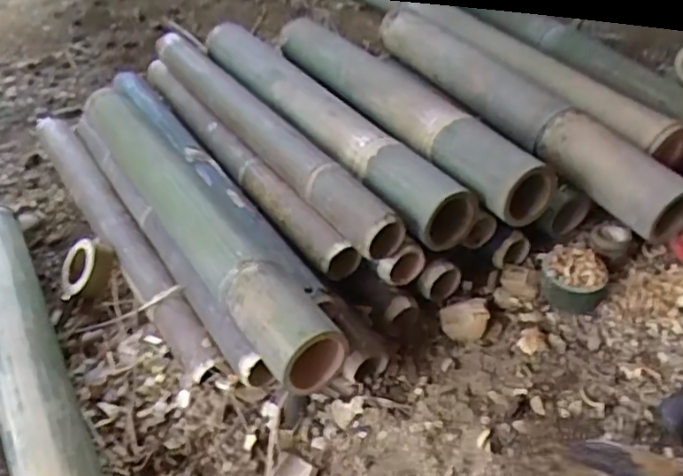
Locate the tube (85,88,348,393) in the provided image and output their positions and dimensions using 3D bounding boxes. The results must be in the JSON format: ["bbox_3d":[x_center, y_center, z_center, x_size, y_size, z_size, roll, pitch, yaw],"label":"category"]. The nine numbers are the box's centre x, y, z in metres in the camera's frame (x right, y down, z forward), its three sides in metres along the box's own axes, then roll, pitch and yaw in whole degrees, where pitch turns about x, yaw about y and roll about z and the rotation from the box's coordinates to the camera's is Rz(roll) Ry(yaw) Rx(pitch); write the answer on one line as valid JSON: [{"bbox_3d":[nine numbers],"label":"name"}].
[{"bbox_3d":[-0.189,-0.047,0.778,0.085,0.064,0.600,-27,46,-22],"label":"tube"}]

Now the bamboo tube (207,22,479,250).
[{"bbox_3d":[-0.044,-0.180,0.912,0.090,0.094,0.586,-28,47,-23],"label":"bamboo tube"}]

